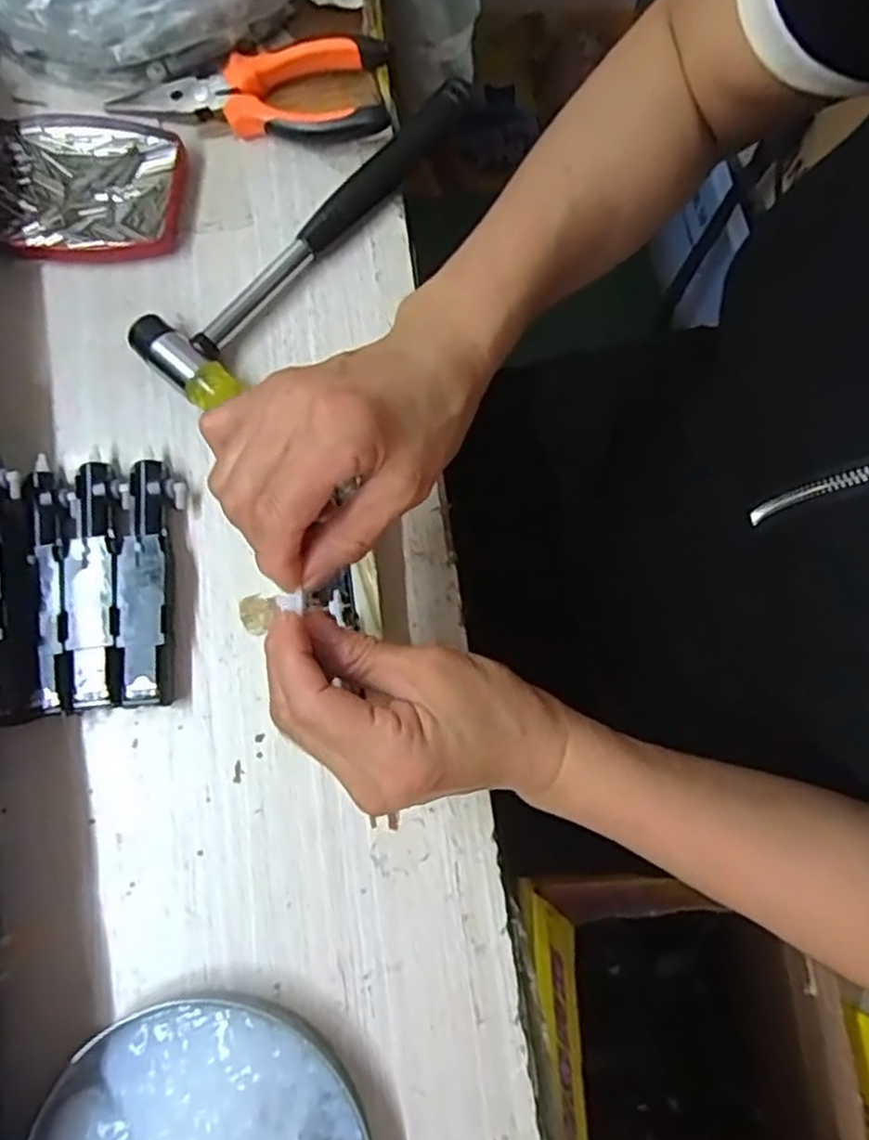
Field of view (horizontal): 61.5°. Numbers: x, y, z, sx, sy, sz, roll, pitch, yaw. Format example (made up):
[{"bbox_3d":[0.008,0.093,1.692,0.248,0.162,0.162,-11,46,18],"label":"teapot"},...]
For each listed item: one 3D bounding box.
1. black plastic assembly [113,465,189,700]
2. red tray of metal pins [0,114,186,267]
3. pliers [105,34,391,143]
[{"bbox_3d":[-0.139,0.005,0.359,0.027,0.019,0.118,0,78,1],"label":"black plastic assembly"},{"bbox_3d":[-0.202,-0.210,0.405,0.122,0.012,0.088,-1,78,0],"label":"red tray of metal pins"},{"bbox_3d":[-0.103,-0.263,0.404,0.153,0.030,0.048,0,78,1],"label":"pliers"}]

